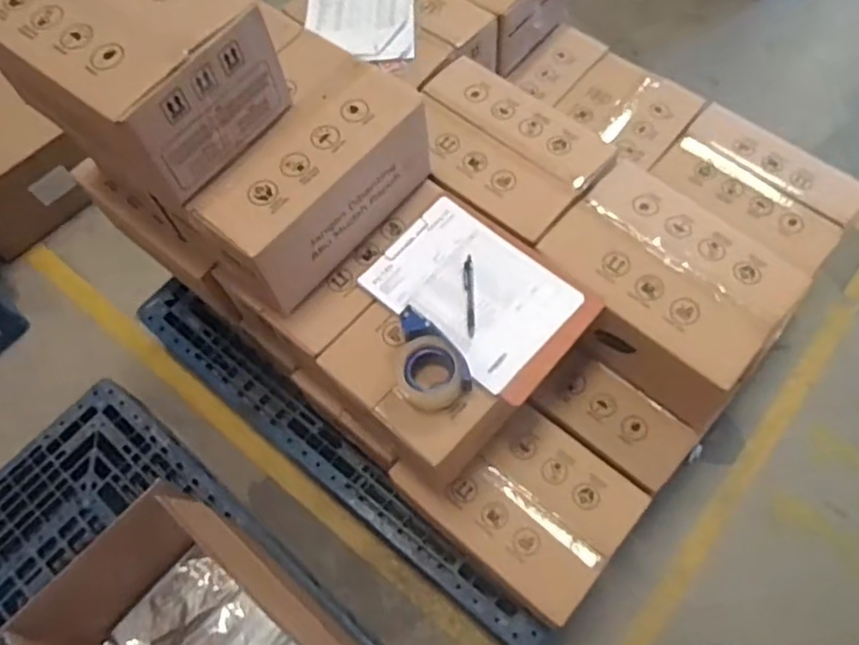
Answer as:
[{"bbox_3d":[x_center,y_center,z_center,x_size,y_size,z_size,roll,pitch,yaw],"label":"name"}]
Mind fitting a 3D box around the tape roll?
[{"bbox_3d":[0.000,0.068,1.013,0.094,0.062,0.113,-22,69,-7],"label":"tape roll"}]

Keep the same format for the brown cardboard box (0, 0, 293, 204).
[{"bbox_3d":[-0.424,-0.382,0.968,0.360,0.174,0.249,34,69,16],"label":"brown cardboard box"}]

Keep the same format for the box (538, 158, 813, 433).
[{"bbox_3d":[0.385,-0.053,1.152,0.378,0.163,0.266,35,70,17],"label":"box"}]

